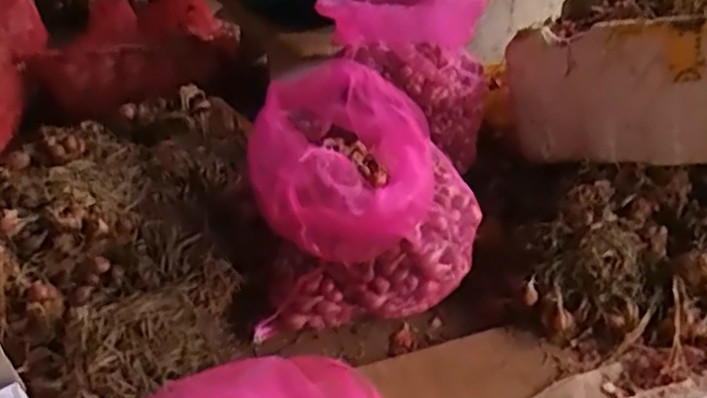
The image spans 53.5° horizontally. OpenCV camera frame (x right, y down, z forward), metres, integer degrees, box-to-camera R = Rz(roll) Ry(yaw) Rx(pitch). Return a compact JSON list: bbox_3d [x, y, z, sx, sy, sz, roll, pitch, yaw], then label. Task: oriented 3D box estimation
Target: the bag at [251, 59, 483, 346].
[{"bbox_3d":[0.013,-0.013,1.207,0.361,0.295,0.329,-4,37,-7],"label":"bag"}]

